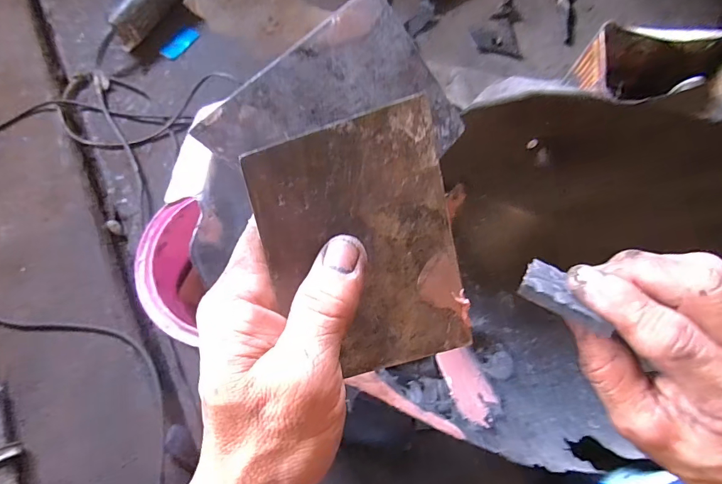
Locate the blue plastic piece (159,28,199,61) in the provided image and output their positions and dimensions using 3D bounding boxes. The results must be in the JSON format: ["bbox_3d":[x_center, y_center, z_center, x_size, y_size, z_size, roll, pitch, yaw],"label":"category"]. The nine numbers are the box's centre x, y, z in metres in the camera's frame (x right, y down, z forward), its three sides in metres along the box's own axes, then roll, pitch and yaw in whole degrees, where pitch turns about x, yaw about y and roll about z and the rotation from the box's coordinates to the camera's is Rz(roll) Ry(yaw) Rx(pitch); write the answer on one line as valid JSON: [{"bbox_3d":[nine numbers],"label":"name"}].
[{"bbox_3d":[-0.317,-0.350,0.724,0.035,0.006,0.072,28,72,9],"label":"blue plastic piece"}]

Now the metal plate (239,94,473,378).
[{"bbox_3d":[0.004,0.004,0.183,0.086,0.004,0.114,-18,103,-21],"label":"metal plate"}]

